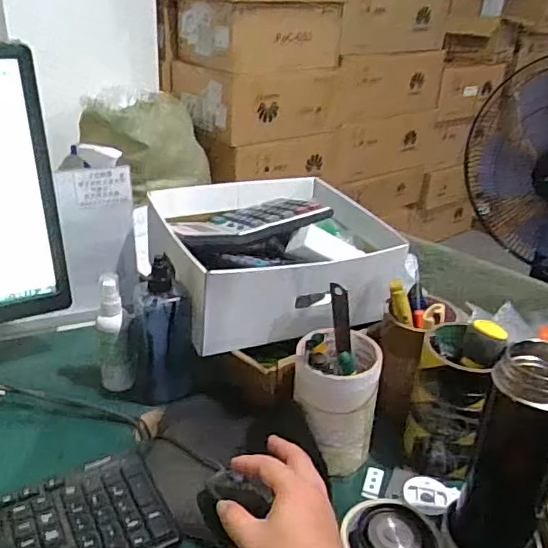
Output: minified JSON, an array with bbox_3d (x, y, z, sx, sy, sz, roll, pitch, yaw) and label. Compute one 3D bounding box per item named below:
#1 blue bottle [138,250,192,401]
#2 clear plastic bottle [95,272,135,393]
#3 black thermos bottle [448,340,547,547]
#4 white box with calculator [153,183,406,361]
[{"bbox_3d":[-0.128,0.071,0.649,0.064,0.163,0.048,-5,29,-15],"label":"blue bottle"},{"bbox_3d":[-0.186,0.073,0.663,0.040,0.148,0.030,-5,29,-15],"label":"clear plastic bottle"},{"bbox_3d":[0.195,0.148,0.458,0.067,0.191,0.060,20,32,28],"label":"black thermos bottle"},{"bbox_3d":[-0.002,-0.029,0.745,0.295,0.103,0.278,-5,29,-15],"label":"white box with calculator"}]

